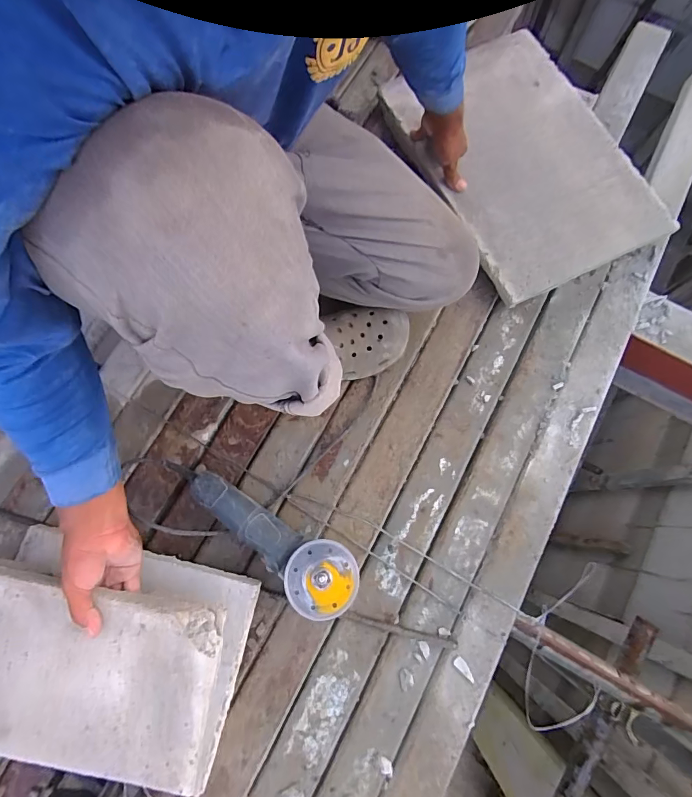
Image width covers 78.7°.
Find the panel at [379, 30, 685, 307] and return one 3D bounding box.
[{"bbox_3d":[0.340,-0.477,0.825,0.373,0.045,0.539,-25,78,-6],"label":"panel"}]

